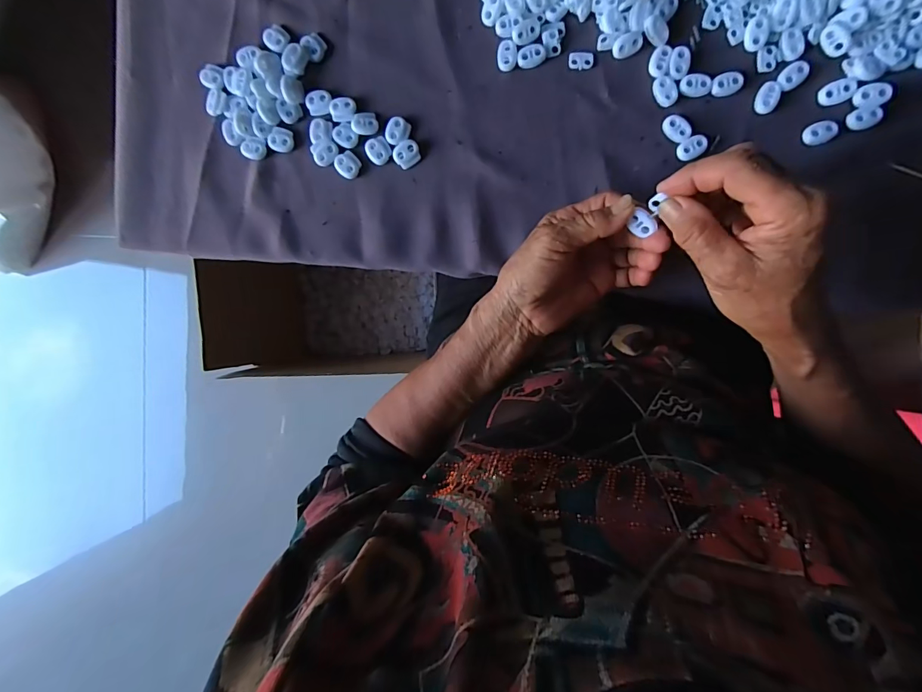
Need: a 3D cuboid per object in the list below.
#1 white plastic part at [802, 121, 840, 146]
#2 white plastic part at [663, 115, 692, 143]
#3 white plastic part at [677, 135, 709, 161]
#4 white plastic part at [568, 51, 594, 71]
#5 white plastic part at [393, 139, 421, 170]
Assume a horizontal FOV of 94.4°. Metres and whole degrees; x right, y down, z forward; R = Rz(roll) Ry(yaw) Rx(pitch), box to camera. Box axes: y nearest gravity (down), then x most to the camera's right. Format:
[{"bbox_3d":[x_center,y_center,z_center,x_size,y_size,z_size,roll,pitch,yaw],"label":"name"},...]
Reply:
[{"bbox_3d":[0.265,-0.157,0.313,0.024,0.004,0.015,-20,91,7],"label":"white plastic part"},{"bbox_3d":[0.165,-0.166,0.325,0.015,0.004,0.022,-41,89,7],"label":"white plastic part"},{"bbox_3d":[0.176,-0.151,0.325,0.024,0.005,0.015,-33,90,7],"label":"white plastic part"},{"bbox_3d":[0.093,-0.221,0.330,0.019,0.004,0.013,-3,93,7],"label":"white plastic part"},{"bbox_3d":[-0.045,-0.159,0.353,0.022,0.005,0.018,-32,90,7],"label":"white plastic part"}]

